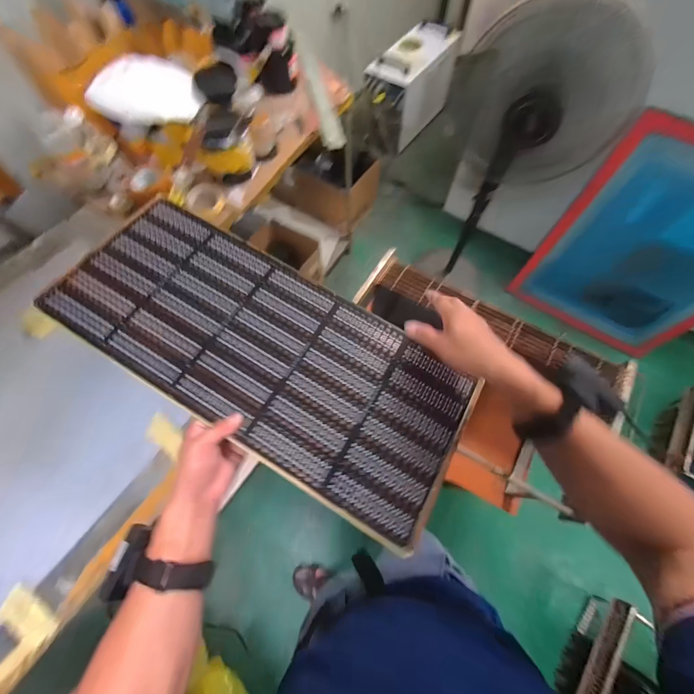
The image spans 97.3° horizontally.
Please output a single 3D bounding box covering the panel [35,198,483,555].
[{"bbox_3d":[-0.121,0.000,0.439,0.596,0.009,0.248,31,70,7],"label":"panel"}]

